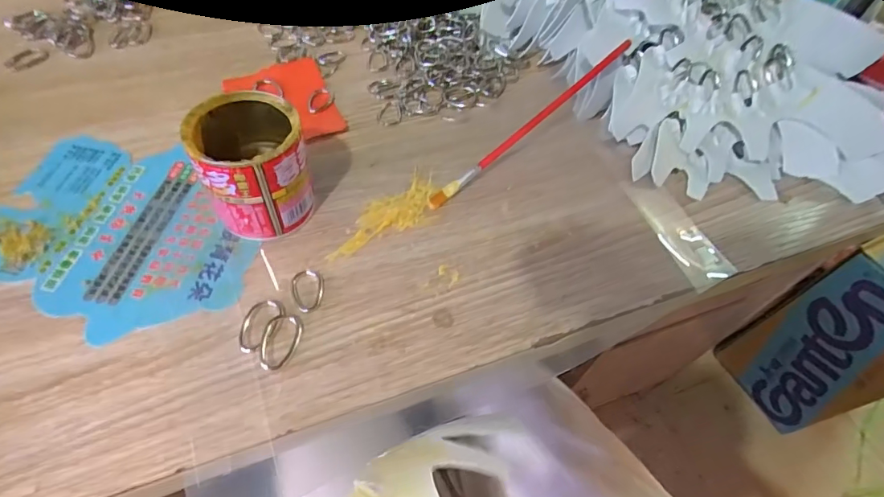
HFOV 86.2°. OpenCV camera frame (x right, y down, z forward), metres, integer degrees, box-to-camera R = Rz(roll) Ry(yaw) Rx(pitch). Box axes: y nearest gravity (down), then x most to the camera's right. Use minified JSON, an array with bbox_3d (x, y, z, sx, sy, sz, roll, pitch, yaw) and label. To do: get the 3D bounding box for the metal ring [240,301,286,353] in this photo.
[{"bbox_3d":[-0.105,0.044,0.272,0.020,0.005,0.034,19,56,8],"label":"metal ring"}]

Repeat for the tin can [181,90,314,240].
[{"bbox_3d":[-0.115,-0.050,0.296,0.060,0.071,0.060,2,55,-3],"label":"tin can"}]

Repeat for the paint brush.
[{"bbox_3d":[0.066,-0.092,0.345,0.192,0.008,0.009,-40,66,-6],"label":"paint brush"}]

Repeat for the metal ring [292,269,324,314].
[{"bbox_3d":[-0.082,0.025,0.289,0.020,0.004,0.029,-8,57,-10],"label":"metal ring"}]

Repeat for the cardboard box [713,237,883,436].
[{"bbox_3d":[0.649,0.133,0.738,0.150,0.427,0.179,-16,58,-15],"label":"cardboard box"}]

